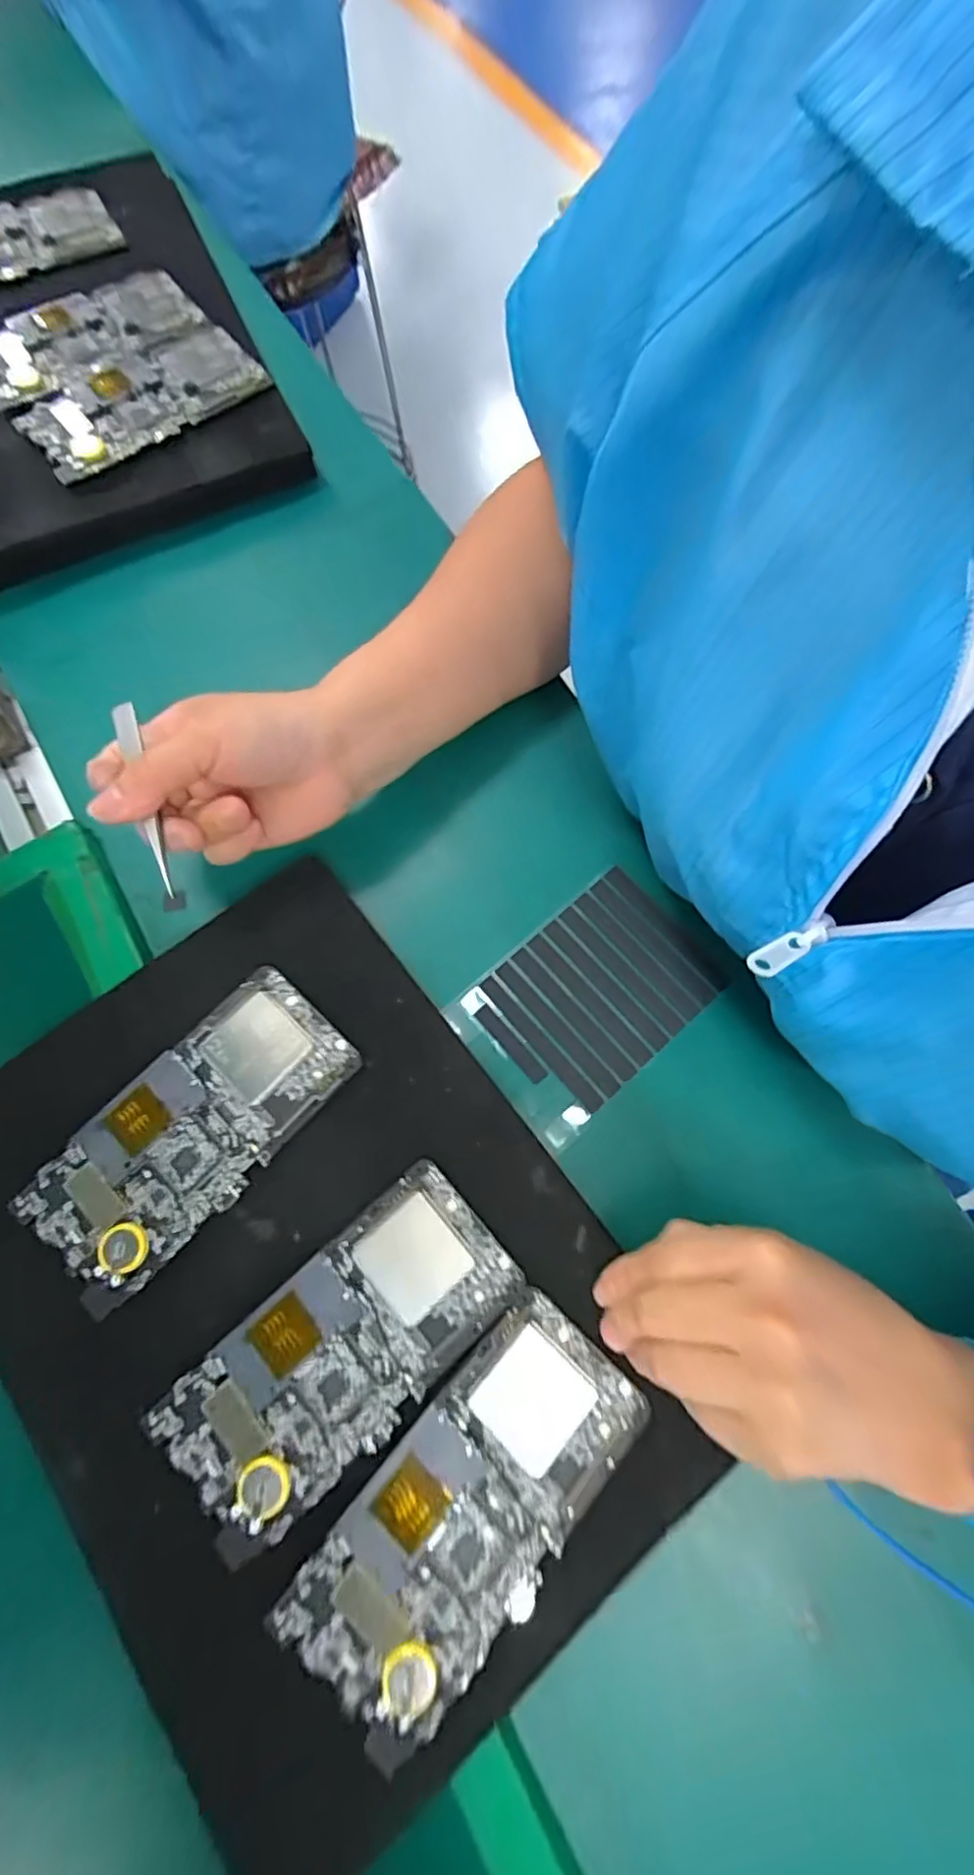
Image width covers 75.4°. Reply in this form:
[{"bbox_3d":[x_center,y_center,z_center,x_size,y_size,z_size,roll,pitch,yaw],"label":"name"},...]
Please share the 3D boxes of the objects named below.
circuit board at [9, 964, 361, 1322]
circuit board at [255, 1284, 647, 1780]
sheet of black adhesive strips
[{"bbox_3d":[-0.137,0.089,0.296,0.071,0.011,0.150,42,80,10],"label":"circuit board"},{"bbox_3d":[-0.006,0.229,0.253,0.071,0.012,0.149,42,80,10],"label":"circuit board"},{"bbox_3d":[0.054,0.034,0.344,0.128,0.006,0.090,-40,78,-9],"label":"sheet of black adhesive strips"}]

